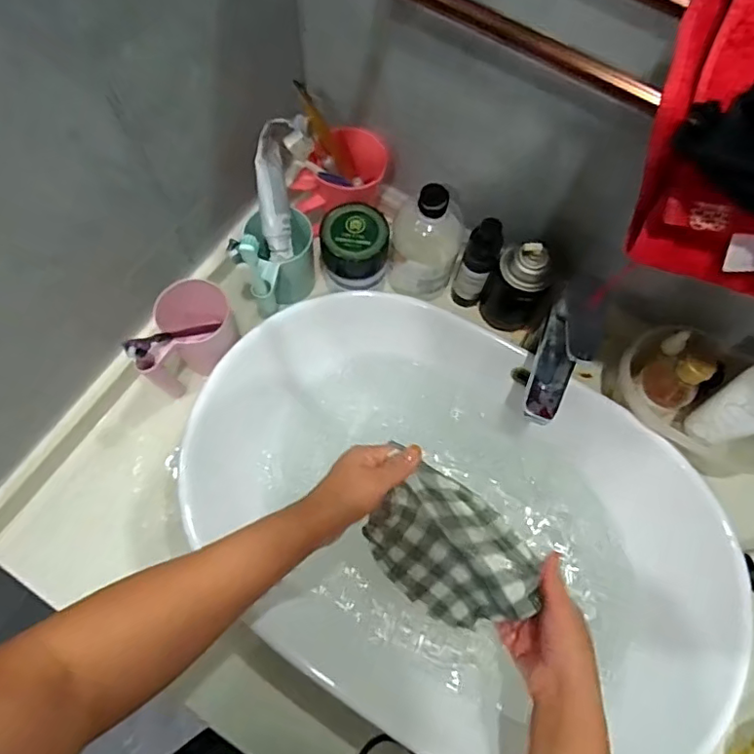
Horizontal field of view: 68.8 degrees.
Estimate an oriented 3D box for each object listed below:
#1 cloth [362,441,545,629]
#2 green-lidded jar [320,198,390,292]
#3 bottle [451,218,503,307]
[{"bbox_3d":[0.068,0.175,0.533,0.153,0.129,0.033,42,30,8],"label":"cloth"},{"bbox_3d":[-0.024,-0.148,0.629,0.072,0.069,0.070,1,70,-2],"label":"green-lidded jar"},{"bbox_3d":[0.113,-0.124,0.633,0.035,0.144,0.029,22,70,6],"label":"bottle"}]

